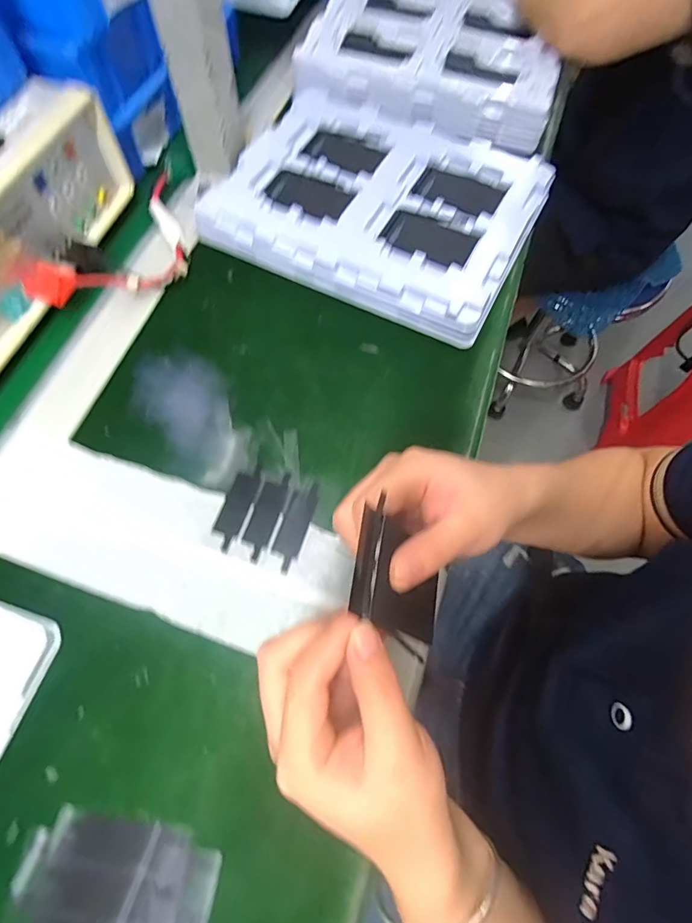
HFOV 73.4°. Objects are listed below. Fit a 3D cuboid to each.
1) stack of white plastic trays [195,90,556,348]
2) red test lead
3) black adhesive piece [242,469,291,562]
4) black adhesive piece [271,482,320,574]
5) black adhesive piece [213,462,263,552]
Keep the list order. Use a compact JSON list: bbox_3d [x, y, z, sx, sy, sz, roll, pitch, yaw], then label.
[{"bbox_3d":[0.032,-0.251,0.443,0.277,0.029,0.218,26,68,10],"label":"stack of white plastic trays"},{"bbox_3d":[-0.183,-0.194,0.412,0.090,0.036,0.191,27,68,10],"label":"red test lead"},{"bbox_3d":[-0.058,0.038,0.336,0.020,0.004,0.066,17,67,6],"label":"black adhesive piece"},{"bbox_3d":[-0.036,0.045,0.334,0.019,0.004,0.066,17,67,6],"label":"black adhesive piece"},{"bbox_3d":[-0.079,0.031,0.338,0.019,0.004,0.065,18,67,7],"label":"black adhesive piece"}]

